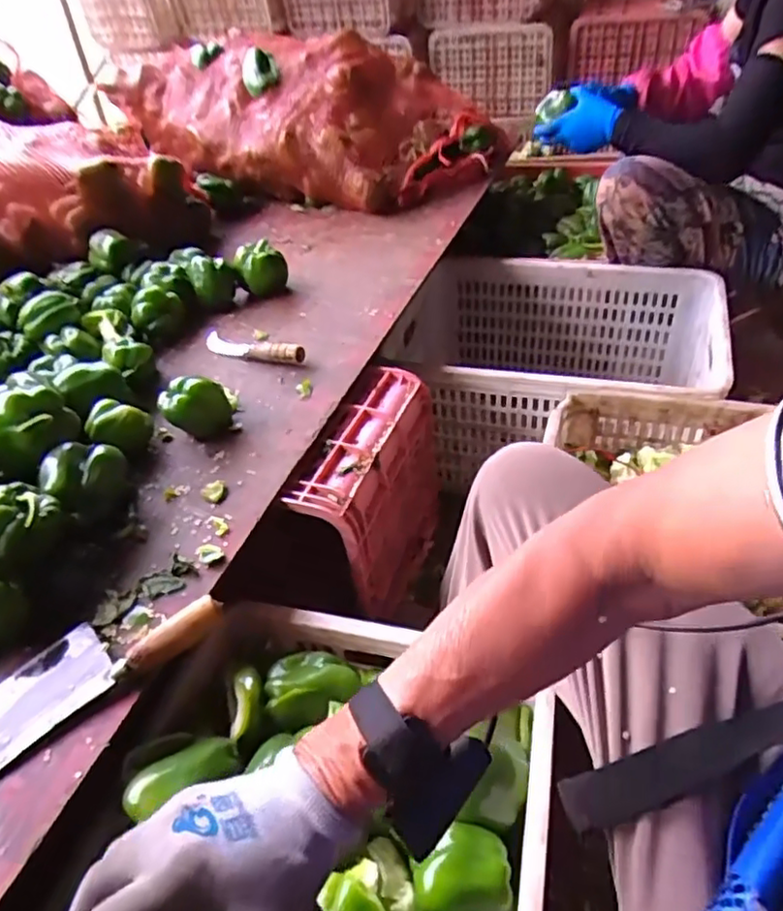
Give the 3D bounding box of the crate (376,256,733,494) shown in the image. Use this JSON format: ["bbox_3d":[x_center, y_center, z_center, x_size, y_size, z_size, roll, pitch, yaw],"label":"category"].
[{"bbox_3d":[0.272,-0.159,1.106,0.521,0.228,0.365,9,45,14],"label":"crate"}]

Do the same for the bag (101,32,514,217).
[{"bbox_3d":[-0.188,-0.720,1.322,0.721,0.217,0.383,26,51,28],"label":"bag"}]

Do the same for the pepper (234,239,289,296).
[{"bbox_3d":[-0.207,-0.293,1.010,0.081,0.076,0.063,-11,43,-7],"label":"pepper"}]

